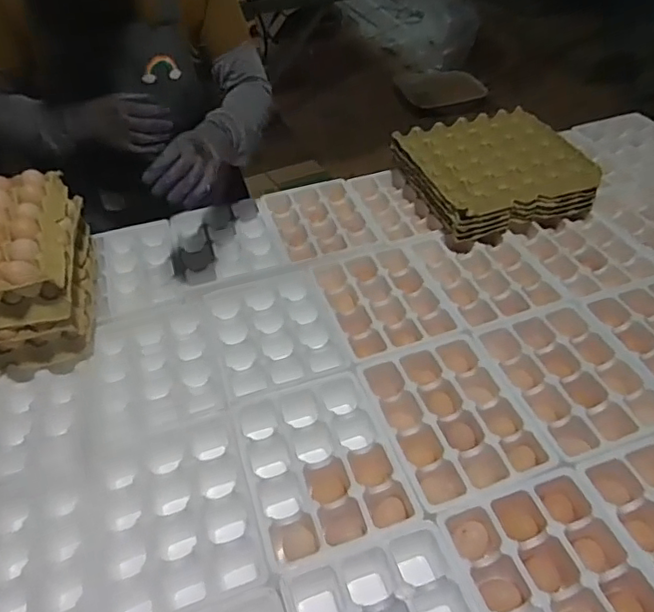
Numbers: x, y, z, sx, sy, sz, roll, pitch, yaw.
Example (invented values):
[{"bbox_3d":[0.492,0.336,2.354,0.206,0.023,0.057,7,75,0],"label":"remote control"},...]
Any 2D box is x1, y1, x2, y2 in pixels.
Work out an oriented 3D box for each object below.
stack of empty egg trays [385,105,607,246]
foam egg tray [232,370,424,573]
[{"bbox_3d":[0.313,-0.257,1.102,0.295,0.107,0.259,-17,43,-13],"label":"stack of empty egg trays"},{"bbox_3d":[-0.010,0.210,0.741,0.181,0.052,0.246,-14,45,-11],"label":"foam egg tray"}]

